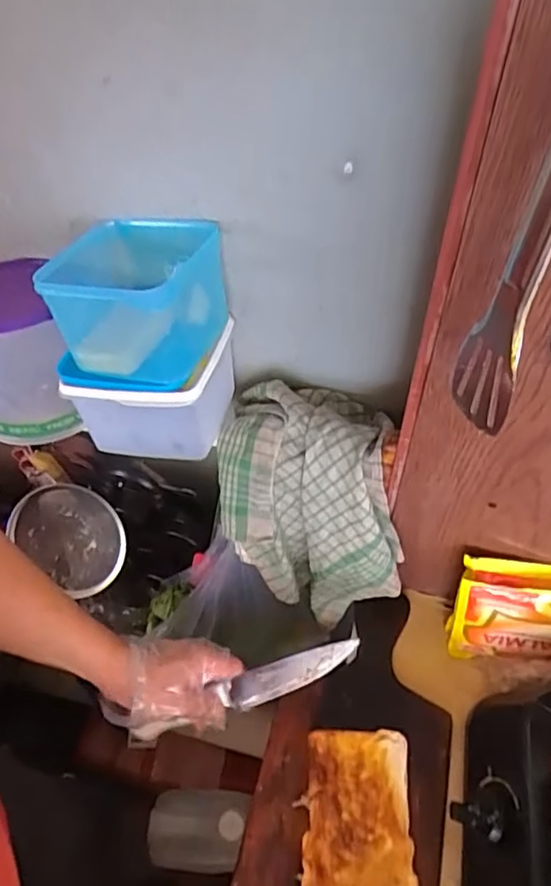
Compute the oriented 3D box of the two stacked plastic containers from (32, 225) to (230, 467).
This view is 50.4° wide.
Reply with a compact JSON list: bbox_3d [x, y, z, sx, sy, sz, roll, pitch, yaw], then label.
[{"bbox_3d":[-0.112,-0.102,0.556,0.144,0.178,0.146,-2,51,3],"label":"two stacked plastic containers"}]

